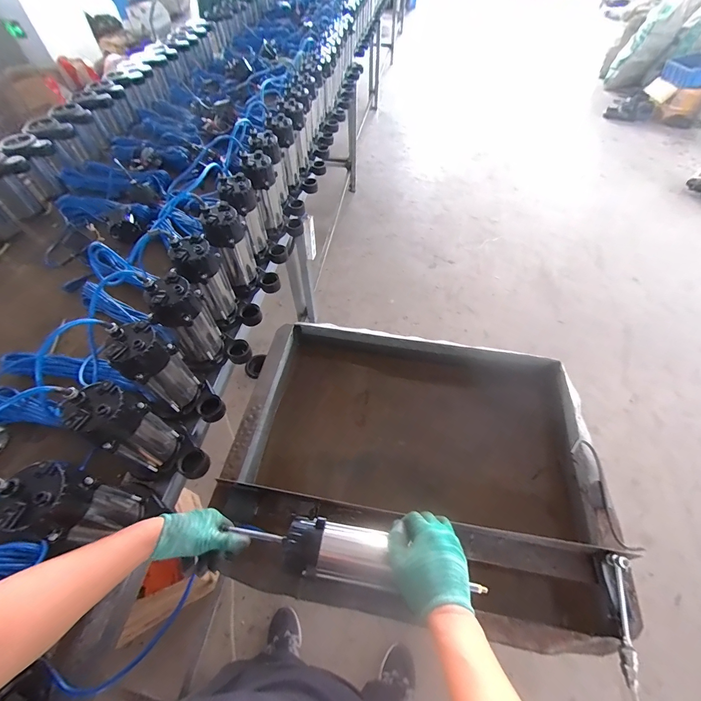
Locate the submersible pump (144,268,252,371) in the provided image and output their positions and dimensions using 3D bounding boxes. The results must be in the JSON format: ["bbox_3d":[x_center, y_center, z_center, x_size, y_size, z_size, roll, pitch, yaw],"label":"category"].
[{"bbox_3d":[-0.336,-0.051,0.766,0.135,0.238,0.118,-34,61,-21],"label":"submersible pump"}]

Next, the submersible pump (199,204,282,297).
[{"bbox_3d":[-0.288,-0.262,0.908,0.137,0.229,0.106,-21,57,-13],"label":"submersible pump"}]

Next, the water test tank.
[{"bbox_3d":[0.136,0.244,0.796,0.749,0.221,0.587,9,56,7],"label":"water test tank"}]

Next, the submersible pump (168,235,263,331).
[{"bbox_3d":[-0.323,-0.155,0.831,0.130,0.226,0.122,0,55,1],"label":"submersible pump"}]

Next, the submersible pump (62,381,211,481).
[{"bbox_3d":[-0.369,0.161,0.606,0.140,0.220,0.108,35,63,22],"label":"submersible pump"}]

